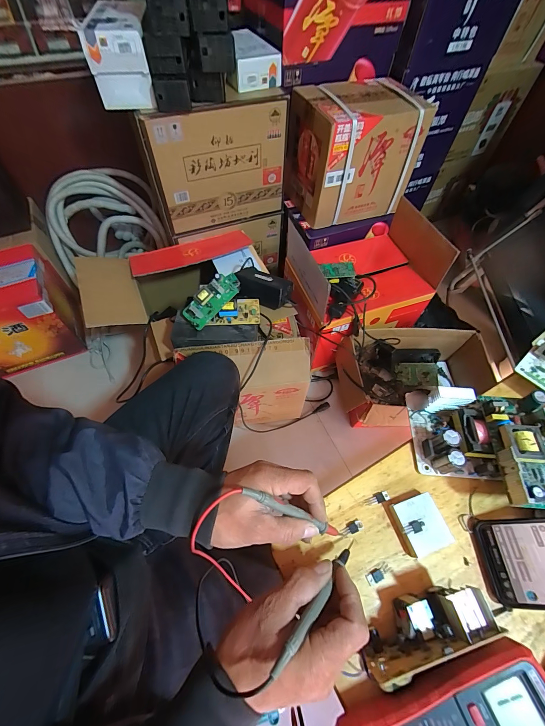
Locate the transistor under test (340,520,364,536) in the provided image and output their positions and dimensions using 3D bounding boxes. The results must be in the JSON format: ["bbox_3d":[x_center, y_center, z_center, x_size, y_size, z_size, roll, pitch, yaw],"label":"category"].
[{"bbox_3d":[0.090,0.187,0.344,0.026,0.004,0.011,-17,62,-7],"label":"transistor under test"}]

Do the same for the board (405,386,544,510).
[{"bbox_3d":[0.251,0.097,0.358,0.147,0.076,0.129,10,60,4],"label":"board"}]

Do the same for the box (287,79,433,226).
[{"bbox_3d":[0.235,-0.629,0.925,0.333,0.284,0.240,-18,62,-12],"label":"box"}]

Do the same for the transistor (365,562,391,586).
[{"bbox_3d":[0.113,0.225,0.322,0.028,0.004,0.011,-23,63,-15],"label":"transistor"}]

